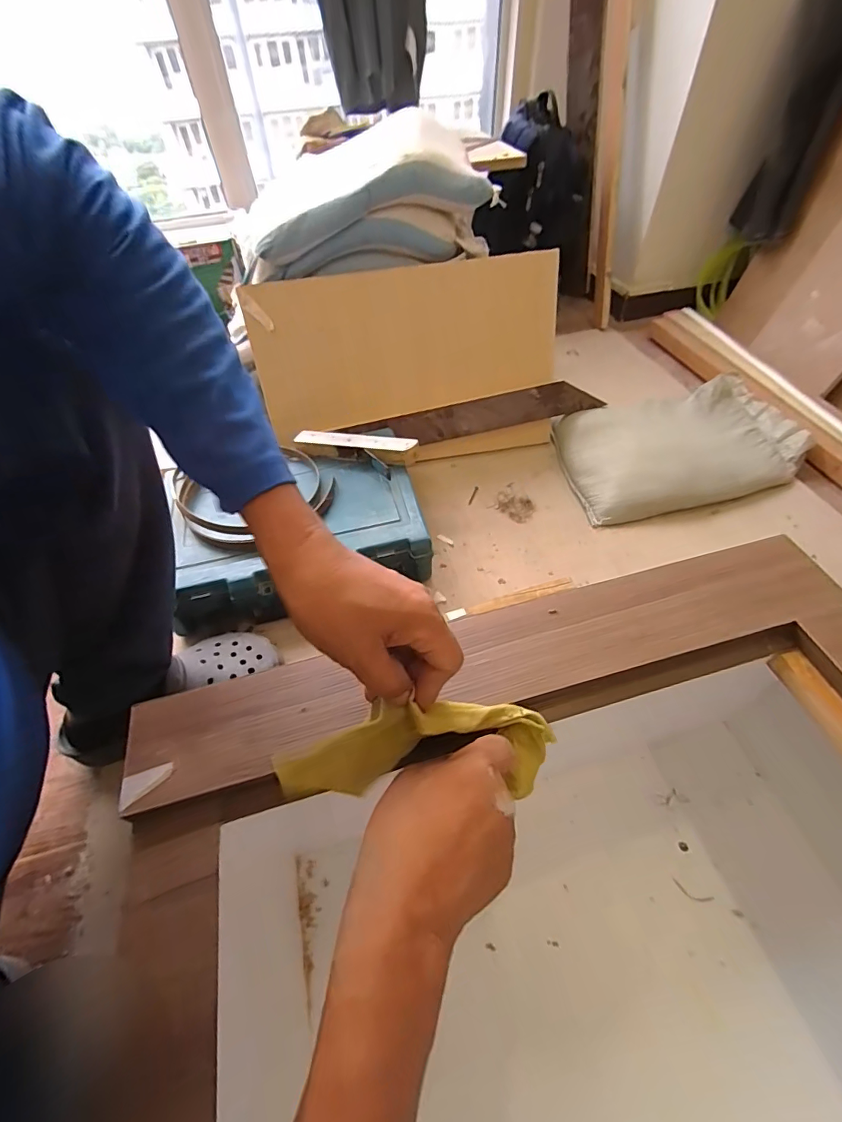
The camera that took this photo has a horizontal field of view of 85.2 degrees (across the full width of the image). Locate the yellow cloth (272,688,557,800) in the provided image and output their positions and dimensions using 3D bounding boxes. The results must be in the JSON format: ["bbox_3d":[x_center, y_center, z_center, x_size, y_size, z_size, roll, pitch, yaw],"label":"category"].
[{"bbox_3d":[-0.003,0.144,0.340,0.203,0.085,0.046,-4,51,-7],"label":"yellow cloth"}]

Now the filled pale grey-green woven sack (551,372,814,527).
[{"bbox_3d":[0.495,-0.229,0.886,0.456,0.062,0.280,-13,51,-7],"label":"filled pale grey-green woven sack"}]

